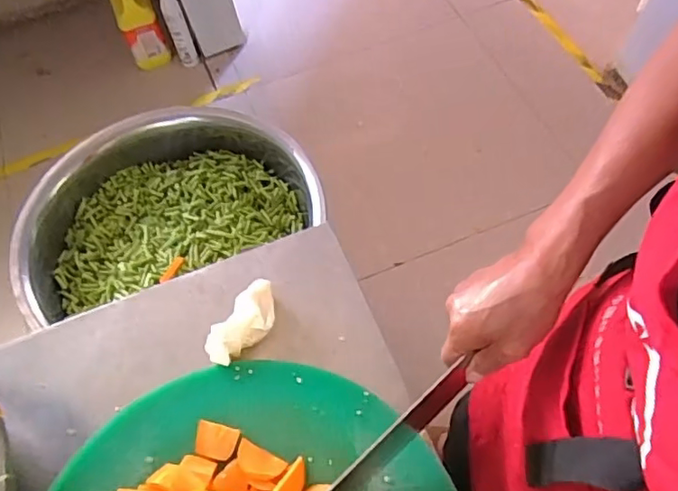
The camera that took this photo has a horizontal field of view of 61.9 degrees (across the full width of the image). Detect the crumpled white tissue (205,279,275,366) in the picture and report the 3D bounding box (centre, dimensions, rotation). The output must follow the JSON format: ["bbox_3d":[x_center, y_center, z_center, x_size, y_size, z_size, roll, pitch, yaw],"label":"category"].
[{"bbox_3d":[-0.104,0.085,0.619,0.044,0.038,0.101,34,68,20],"label":"crumpled white tissue"}]

